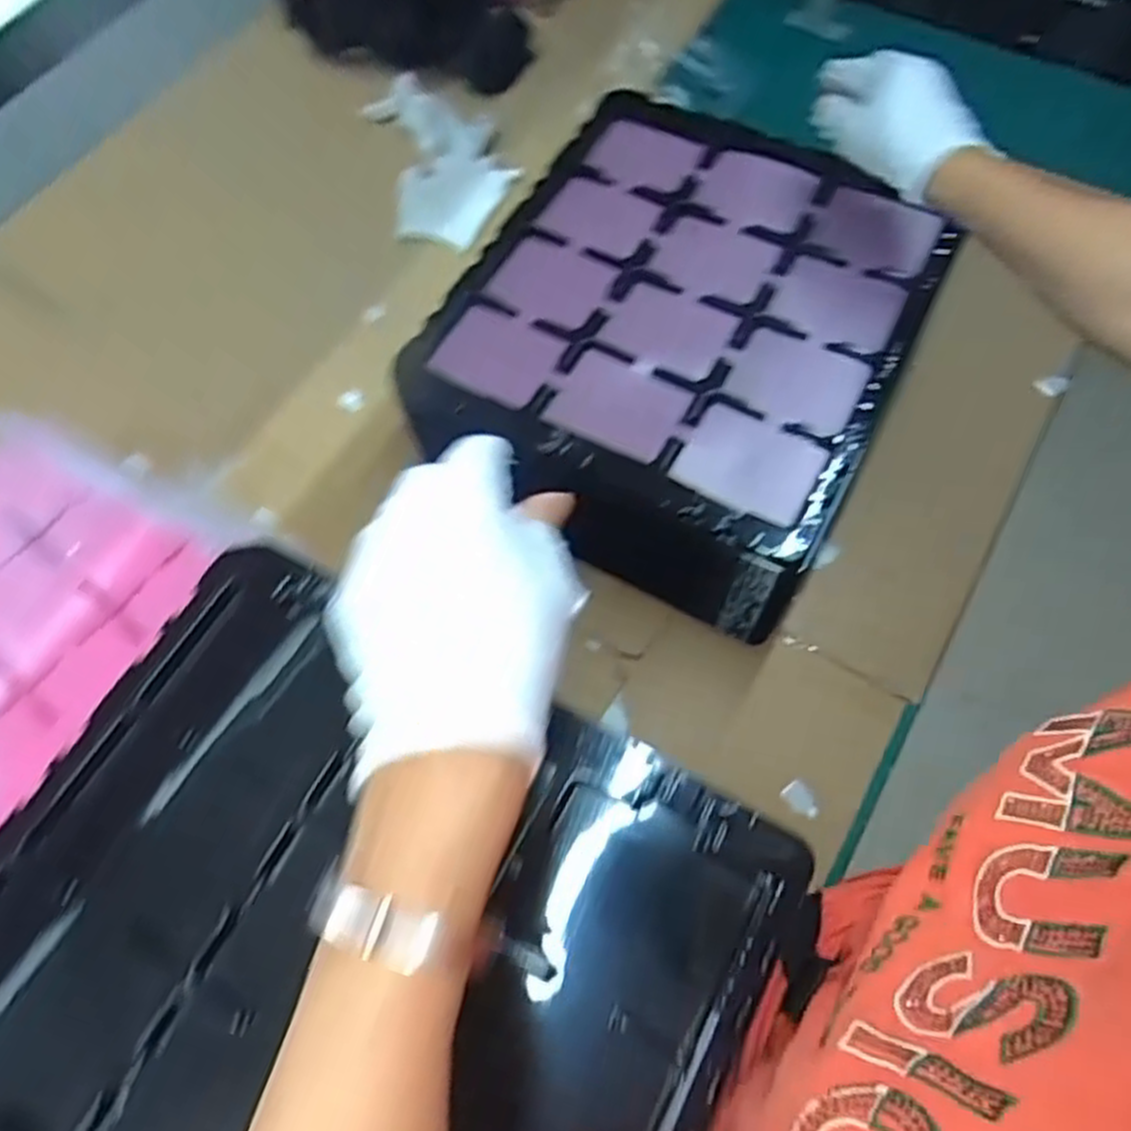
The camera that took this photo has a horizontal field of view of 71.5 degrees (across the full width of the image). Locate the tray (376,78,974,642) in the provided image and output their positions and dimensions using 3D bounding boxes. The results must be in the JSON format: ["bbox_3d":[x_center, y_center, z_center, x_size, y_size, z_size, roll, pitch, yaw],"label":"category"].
[{"bbox_3d":[0.084,-0.163,0.636,0.333,0.137,0.381,25,69,11],"label":"tray"}]

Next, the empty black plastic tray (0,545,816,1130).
[{"bbox_3d":[-0.119,0.207,0.341,0.331,0.044,0.361,27,69,12],"label":"empty black plastic tray"}]

